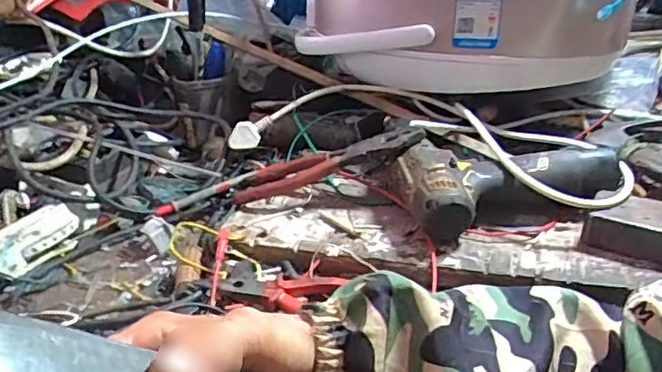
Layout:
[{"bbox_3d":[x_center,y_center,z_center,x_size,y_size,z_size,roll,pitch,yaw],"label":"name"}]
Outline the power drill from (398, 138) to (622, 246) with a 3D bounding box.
[{"bbox_3d":[0.165,-0.001,0.547,0.194,0.057,0.110,-6,29,-5],"label":"power drill"}]

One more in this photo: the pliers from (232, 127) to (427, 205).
[{"bbox_3d":[-0.003,-0.025,0.598,0.195,0.021,0.047,-19,27,11],"label":"pliers"}]

